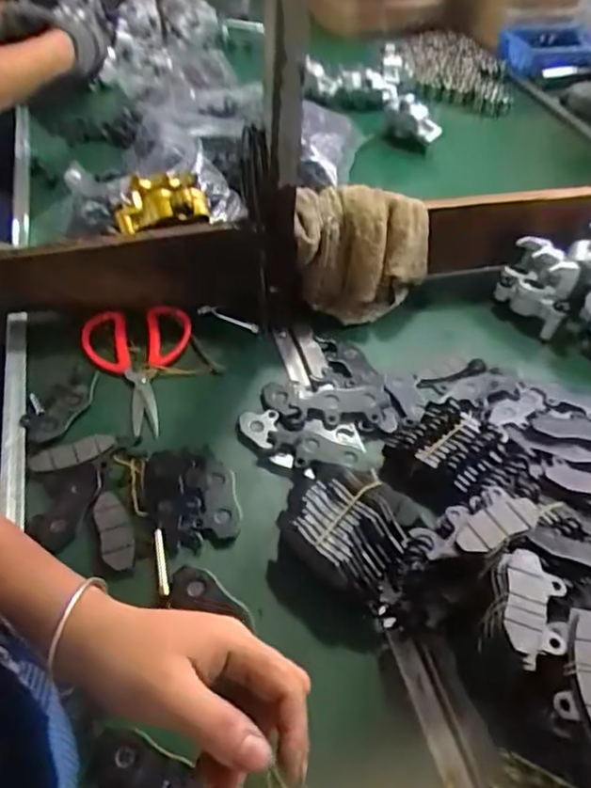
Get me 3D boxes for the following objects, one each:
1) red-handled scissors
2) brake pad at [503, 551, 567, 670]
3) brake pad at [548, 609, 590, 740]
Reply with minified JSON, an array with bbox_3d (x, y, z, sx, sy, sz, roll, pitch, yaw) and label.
[{"bbox_3d":[-0.150,-0.026,0.611,0.106,0.022,0.159,-9,48,-14],"label":"red-handled scissors"},{"bbox_3d":[0.150,0.132,0.388,0.038,0.012,0.072,14,47,8],"label":"brake pad"},{"bbox_3d":[0.174,0.169,0.370,0.039,0.012,0.077,6,46,0],"label":"brake pad"}]

